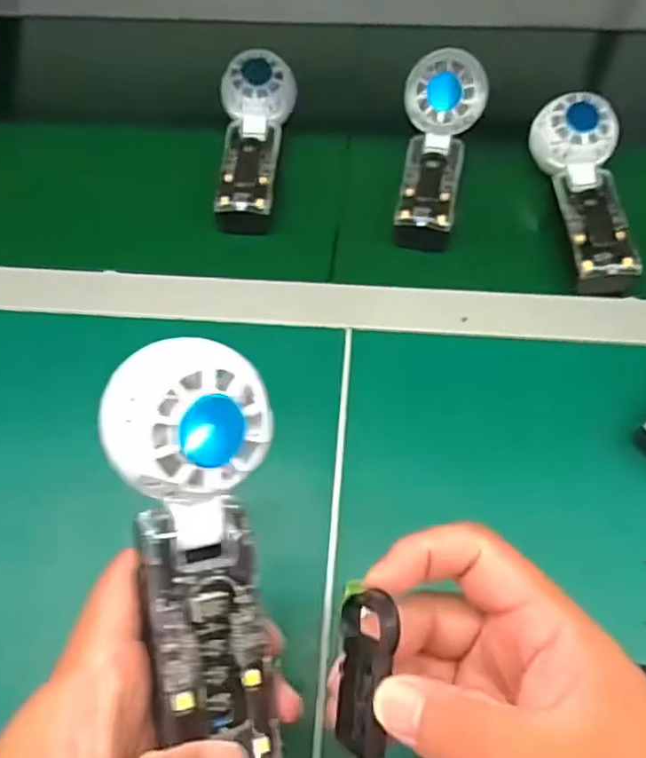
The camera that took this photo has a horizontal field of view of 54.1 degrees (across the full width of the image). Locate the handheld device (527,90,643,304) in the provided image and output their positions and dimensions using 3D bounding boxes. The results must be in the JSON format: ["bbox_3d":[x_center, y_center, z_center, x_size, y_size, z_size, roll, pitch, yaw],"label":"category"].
[{"bbox_3d":[0.201,-0.142,0.479,0.056,0.049,0.163,-1,60,1],"label":"handheld device"}]

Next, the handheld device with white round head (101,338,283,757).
[{"bbox_3d":[-0.046,0.068,0.245,0.055,0.033,0.164,-5,97,-2],"label":"handheld device with white round head"}]

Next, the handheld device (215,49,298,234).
[{"bbox_3d":[-0.055,-0.199,0.522,0.060,0.049,0.159,-1,60,1],"label":"handheld device"}]

